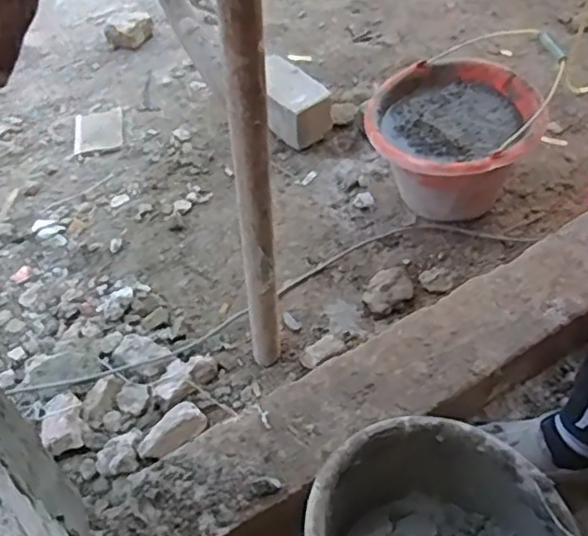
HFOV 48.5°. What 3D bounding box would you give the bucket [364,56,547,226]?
[{"bbox_3d":[0.275,-0.213,1.188,0.290,0.204,0.263,1,50,1],"label":"bucket"}]

